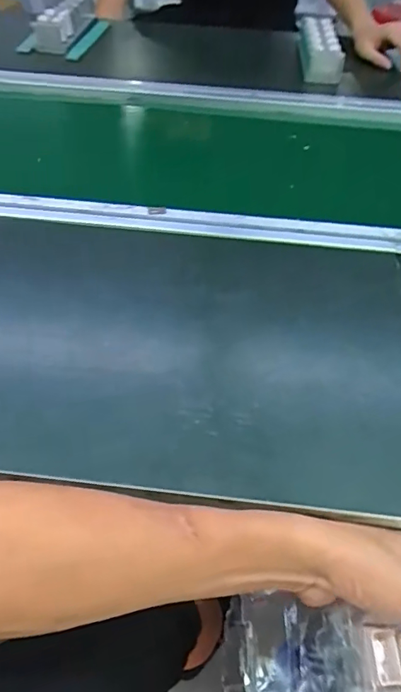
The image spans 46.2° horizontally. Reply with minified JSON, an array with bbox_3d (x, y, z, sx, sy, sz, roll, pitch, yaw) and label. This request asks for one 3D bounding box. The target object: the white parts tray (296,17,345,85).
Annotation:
[{"bbox_3d":[0.215,-0.529,0.838,0.061,0.058,0.165,4,51,0],"label":"white parts tray"}]

